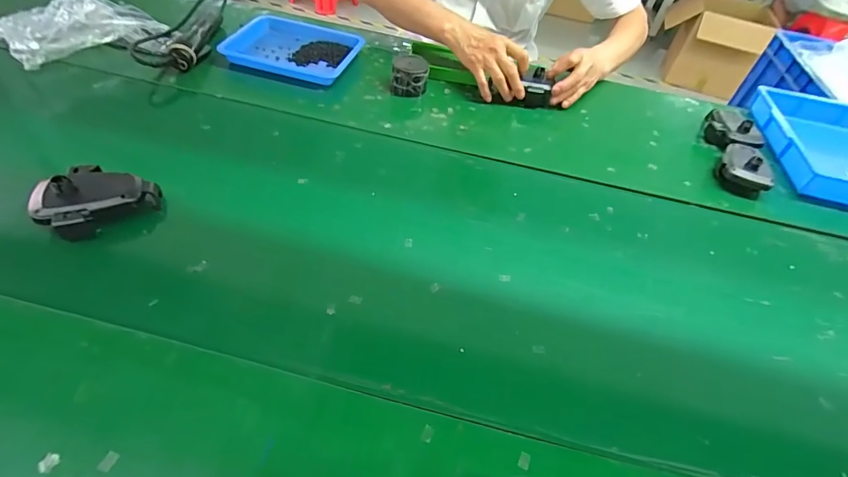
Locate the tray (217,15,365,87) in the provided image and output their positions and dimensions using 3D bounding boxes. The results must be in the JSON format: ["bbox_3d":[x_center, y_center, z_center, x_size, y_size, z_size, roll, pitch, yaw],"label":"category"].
[{"bbox_3d":[-0.239,-0.352,0.779,0.227,0.029,0.163,14,47,7],"label":"tray"}]

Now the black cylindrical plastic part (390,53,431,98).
[{"bbox_3d":[-0.023,-0.282,0.726,0.063,0.053,0.050,7,47,0],"label":"black cylindrical plastic part"}]

